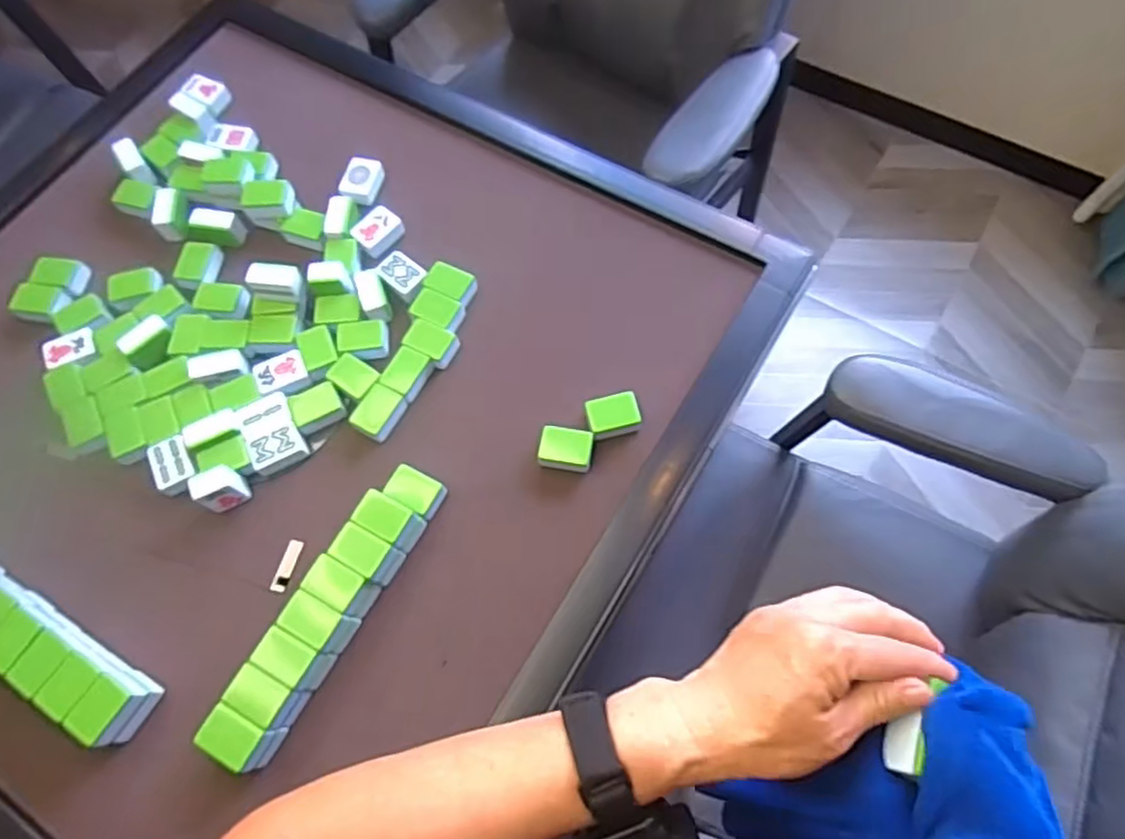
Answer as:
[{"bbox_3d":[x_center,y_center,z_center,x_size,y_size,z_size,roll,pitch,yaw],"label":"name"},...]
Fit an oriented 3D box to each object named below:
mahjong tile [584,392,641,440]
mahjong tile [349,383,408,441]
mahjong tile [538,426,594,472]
[{"bbox_3d":[0.053,-0.005,0.706,0.052,0.026,0.036,-14,68,-3],"label":"mahjong tile"},{"bbox_3d":[-0.194,-0.007,0.725,0.038,0.024,0.054,27,72,13],"label":"mahjong tile"},{"bbox_3d":[0.004,0.029,0.700,0.052,0.017,0.041,7,68,5],"label":"mahjong tile"}]

